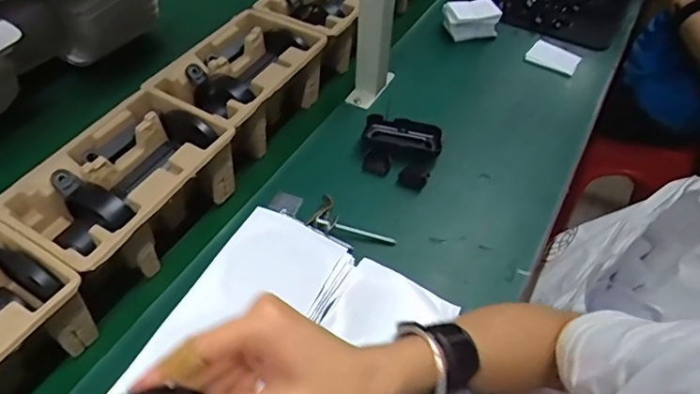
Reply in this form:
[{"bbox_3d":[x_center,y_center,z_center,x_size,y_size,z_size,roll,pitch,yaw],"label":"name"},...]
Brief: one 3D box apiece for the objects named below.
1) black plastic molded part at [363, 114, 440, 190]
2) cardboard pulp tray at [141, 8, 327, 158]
[{"bbox_3d":[0.070,-0.063,0.721,0.102,0.041,0.100,10,48,6],"label":"black plastic molded part"},{"bbox_3d":[-0.147,-0.152,0.722,0.142,0.095,0.219,25,51,18],"label":"cardboard pulp tray"}]

